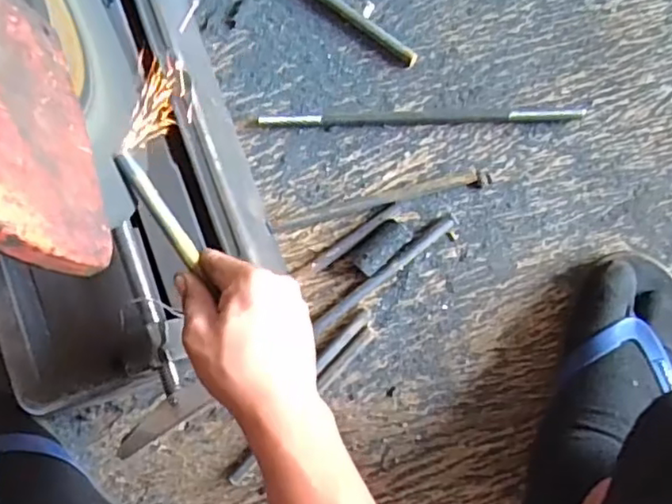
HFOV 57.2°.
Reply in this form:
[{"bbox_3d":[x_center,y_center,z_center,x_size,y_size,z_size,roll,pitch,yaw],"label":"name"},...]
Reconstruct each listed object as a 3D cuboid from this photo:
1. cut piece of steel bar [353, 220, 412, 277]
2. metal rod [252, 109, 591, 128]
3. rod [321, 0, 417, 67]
[{"bbox_3d":[0.043,-0.005,0.570,0.056,0.022,0.026,-43,81,4],"label":"cut piece of steel bar"},{"bbox_3d":[0.076,-0.126,0.583,0.298,0.004,0.012,1,86,9],"label":"metal rod"},{"bbox_3d":[0.014,-0.229,0.591,0.158,0.008,0.012,40,92,9],"label":"rod"}]

